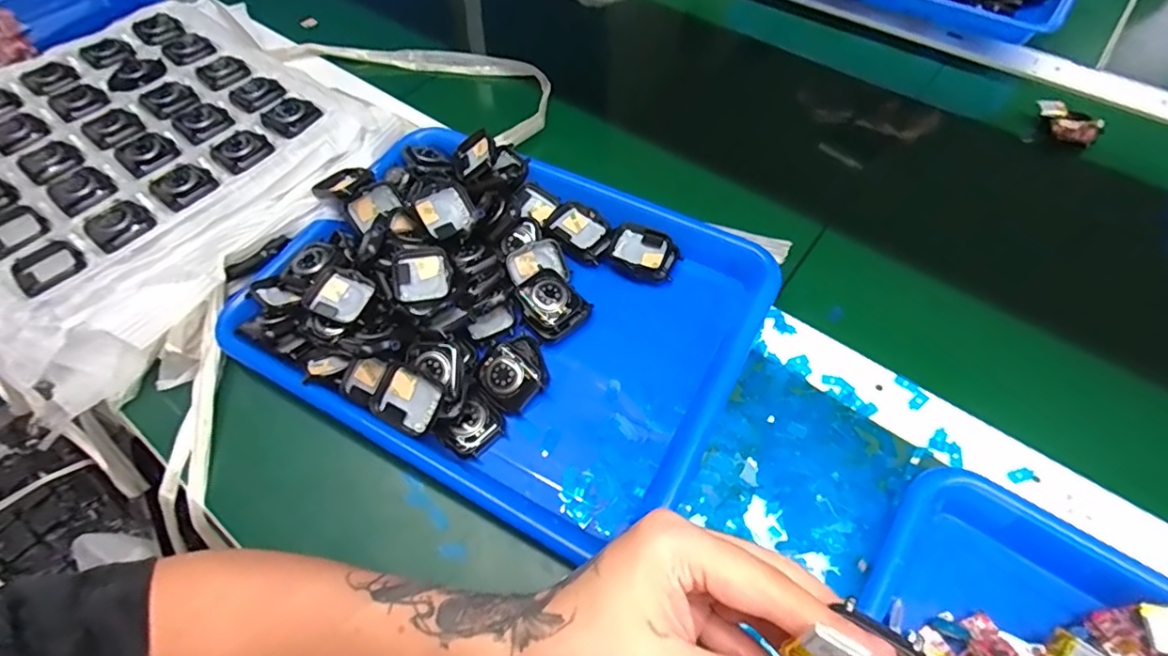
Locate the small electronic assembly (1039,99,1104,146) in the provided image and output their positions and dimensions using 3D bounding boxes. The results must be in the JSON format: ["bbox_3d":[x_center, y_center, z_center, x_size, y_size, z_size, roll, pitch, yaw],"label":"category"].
[{"bbox_3d":[0.431,-0.183,0.500,0.052,0.018,0.031,34,65,21],"label":"small electronic assembly"}]

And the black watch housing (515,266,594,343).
[{"bbox_3d":[-0.024,-0.017,0.396,0.047,0.015,0.040,43,78,9],"label":"black watch housing"}]

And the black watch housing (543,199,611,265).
[{"bbox_3d":[-0.004,-0.075,0.436,0.052,0.013,0.043,38,67,23],"label":"black watch housing"}]

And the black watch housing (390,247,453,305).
[{"bbox_3d":[-0.111,-0.035,0.381,0.039,0.009,0.043,-18,59,-9],"label":"black watch housing"}]

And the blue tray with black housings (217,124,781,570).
[{"bbox_3d":[-0.062,-0.020,0.393,0.335,0.049,0.248,25,62,17],"label":"blue tray with black housings"}]

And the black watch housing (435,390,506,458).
[{"bbox_3d":[-0.071,0.063,0.357,0.032,0.009,0.038,47,62,-1],"label":"black watch housing"}]

